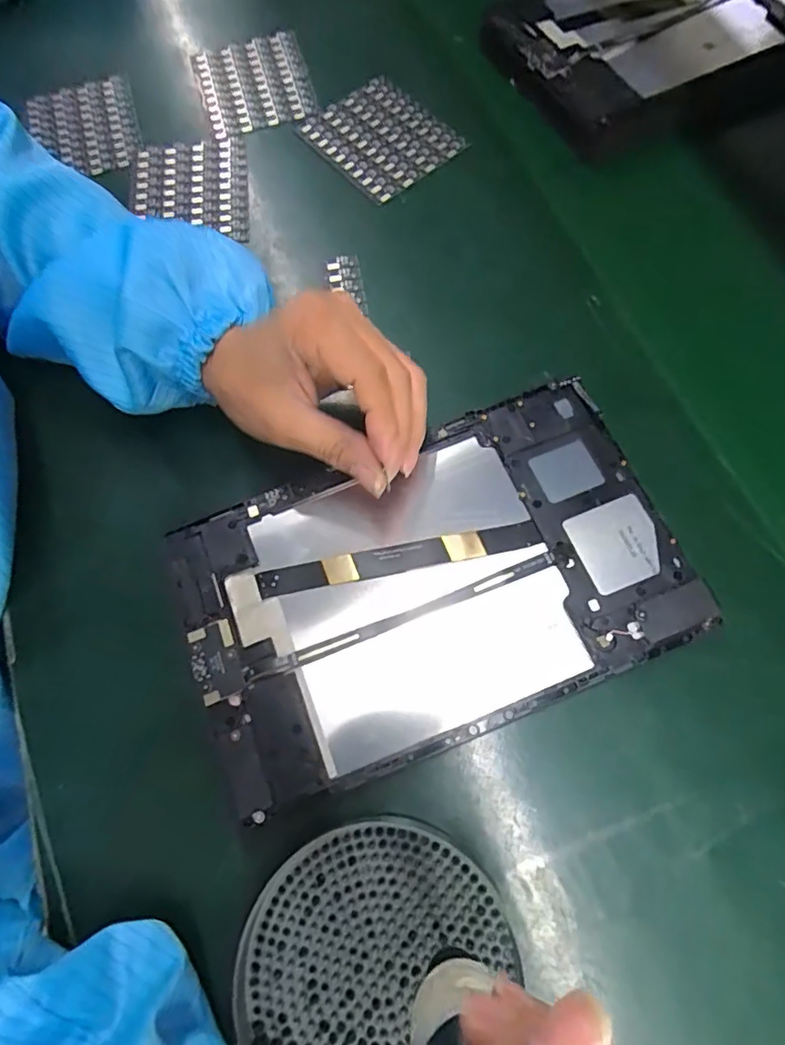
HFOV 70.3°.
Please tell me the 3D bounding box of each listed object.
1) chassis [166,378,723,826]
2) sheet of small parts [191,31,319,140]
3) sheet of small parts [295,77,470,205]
[{"bbox_3d":[0.017,0.029,0.282,0.237,0.011,0.147,-22,71,-4],"label":"chassis"},{"bbox_3d":[-0.109,-0.348,0.441,0.082,0.013,0.100,-15,69,-5],"label":"sheet of small parts"},{"bbox_3d":[-0.010,-0.287,0.413,0.082,0.008,0.101,-38,73,-13],"label":"sheet of small parts"}]

